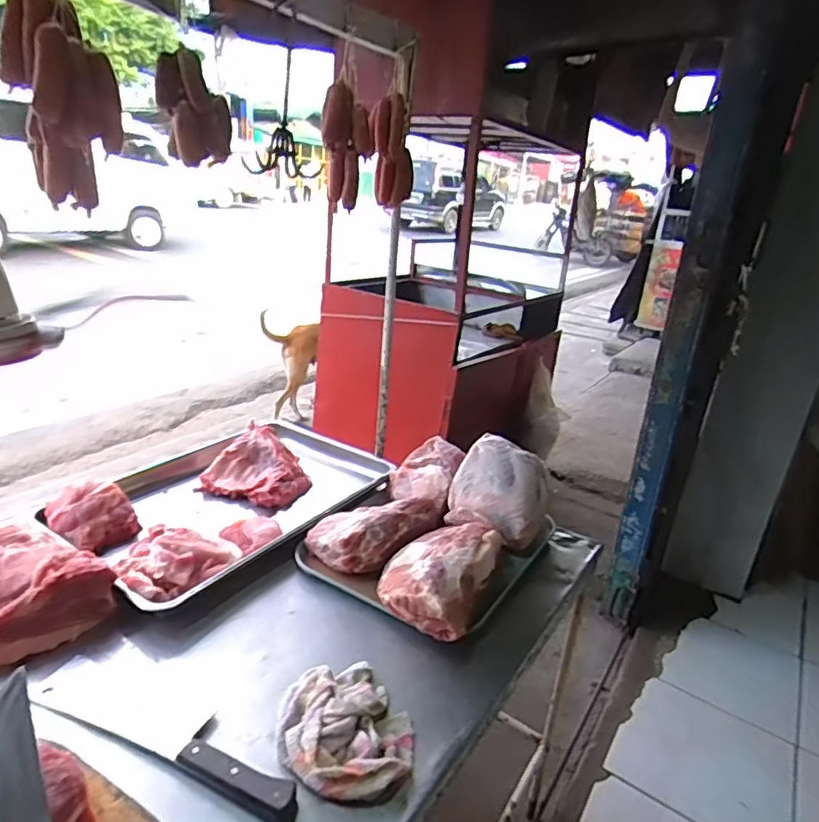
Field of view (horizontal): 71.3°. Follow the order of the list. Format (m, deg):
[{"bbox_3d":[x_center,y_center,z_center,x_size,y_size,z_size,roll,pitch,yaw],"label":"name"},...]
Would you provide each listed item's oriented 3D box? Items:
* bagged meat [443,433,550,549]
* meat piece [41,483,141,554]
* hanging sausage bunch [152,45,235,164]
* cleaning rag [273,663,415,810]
[{"bbox_3d":[0.172,0.148,1.073,0.174,0.121,0.187,12,21,14],"label":"bagged meat"},{"bbox_3d":[-0.544,0.176,0.980,0.113,0.077,0.128,23,26,37],"label":"meat piece"},{"bbox_3d":[-0.293,-0.407,0.782,0.091,0.121,0.079,3,21,-9],"label":"hanging sausage bunch"},{"bbox_3d":[-0.074,0.363,0.669,0.155,0.040,0.176,3,21,-9],"label":"cleaning rag"}]

